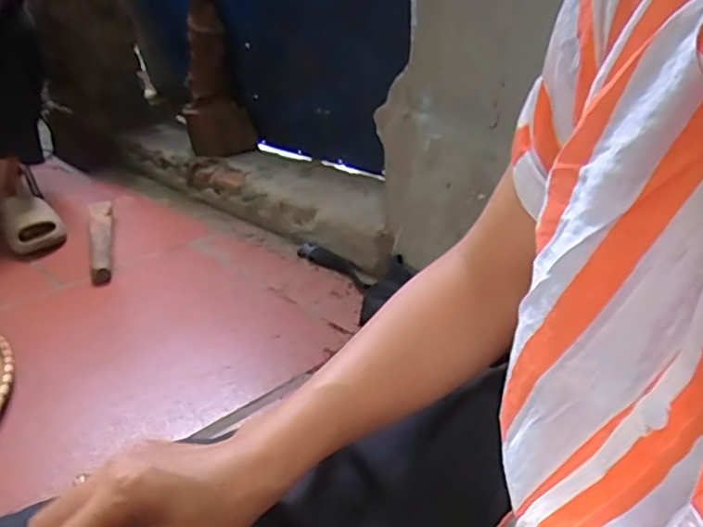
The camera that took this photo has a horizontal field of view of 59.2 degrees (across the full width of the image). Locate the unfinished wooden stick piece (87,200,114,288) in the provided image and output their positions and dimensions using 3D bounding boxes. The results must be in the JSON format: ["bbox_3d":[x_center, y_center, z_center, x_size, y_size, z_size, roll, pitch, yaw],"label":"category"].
[{"bbox_3d":[-0.497,-0.055,1.233,0.050,0.038,0.306,-11,29,-17],"label":"unfinished wooden stick piece"}]

